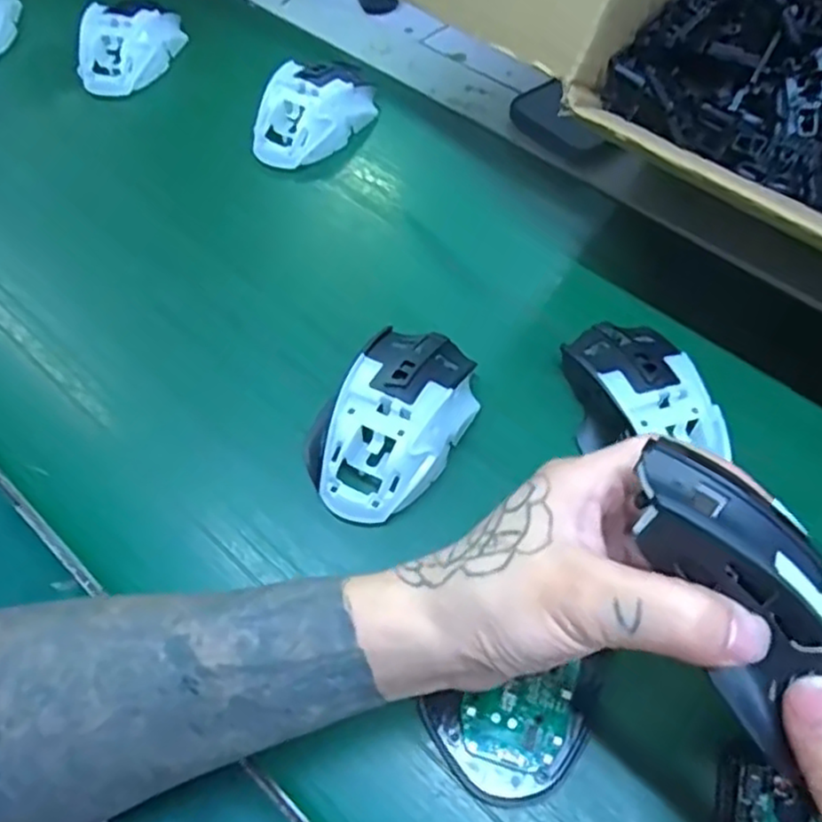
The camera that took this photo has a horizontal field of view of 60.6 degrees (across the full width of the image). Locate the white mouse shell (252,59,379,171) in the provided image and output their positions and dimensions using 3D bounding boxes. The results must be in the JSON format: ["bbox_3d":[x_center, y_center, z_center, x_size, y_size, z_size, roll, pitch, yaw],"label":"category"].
[{"bbox_3d":[-0.074,-0.221,0.519,0.060,0.035,0.104,31,64,20],"label":"white mouse shell"}]

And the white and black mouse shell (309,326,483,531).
[{"bbox_3d":[-0.006,0.003,0.371,0.064,0.033,0.111,21,61,15],"label":"white and black mouse shell"}]

